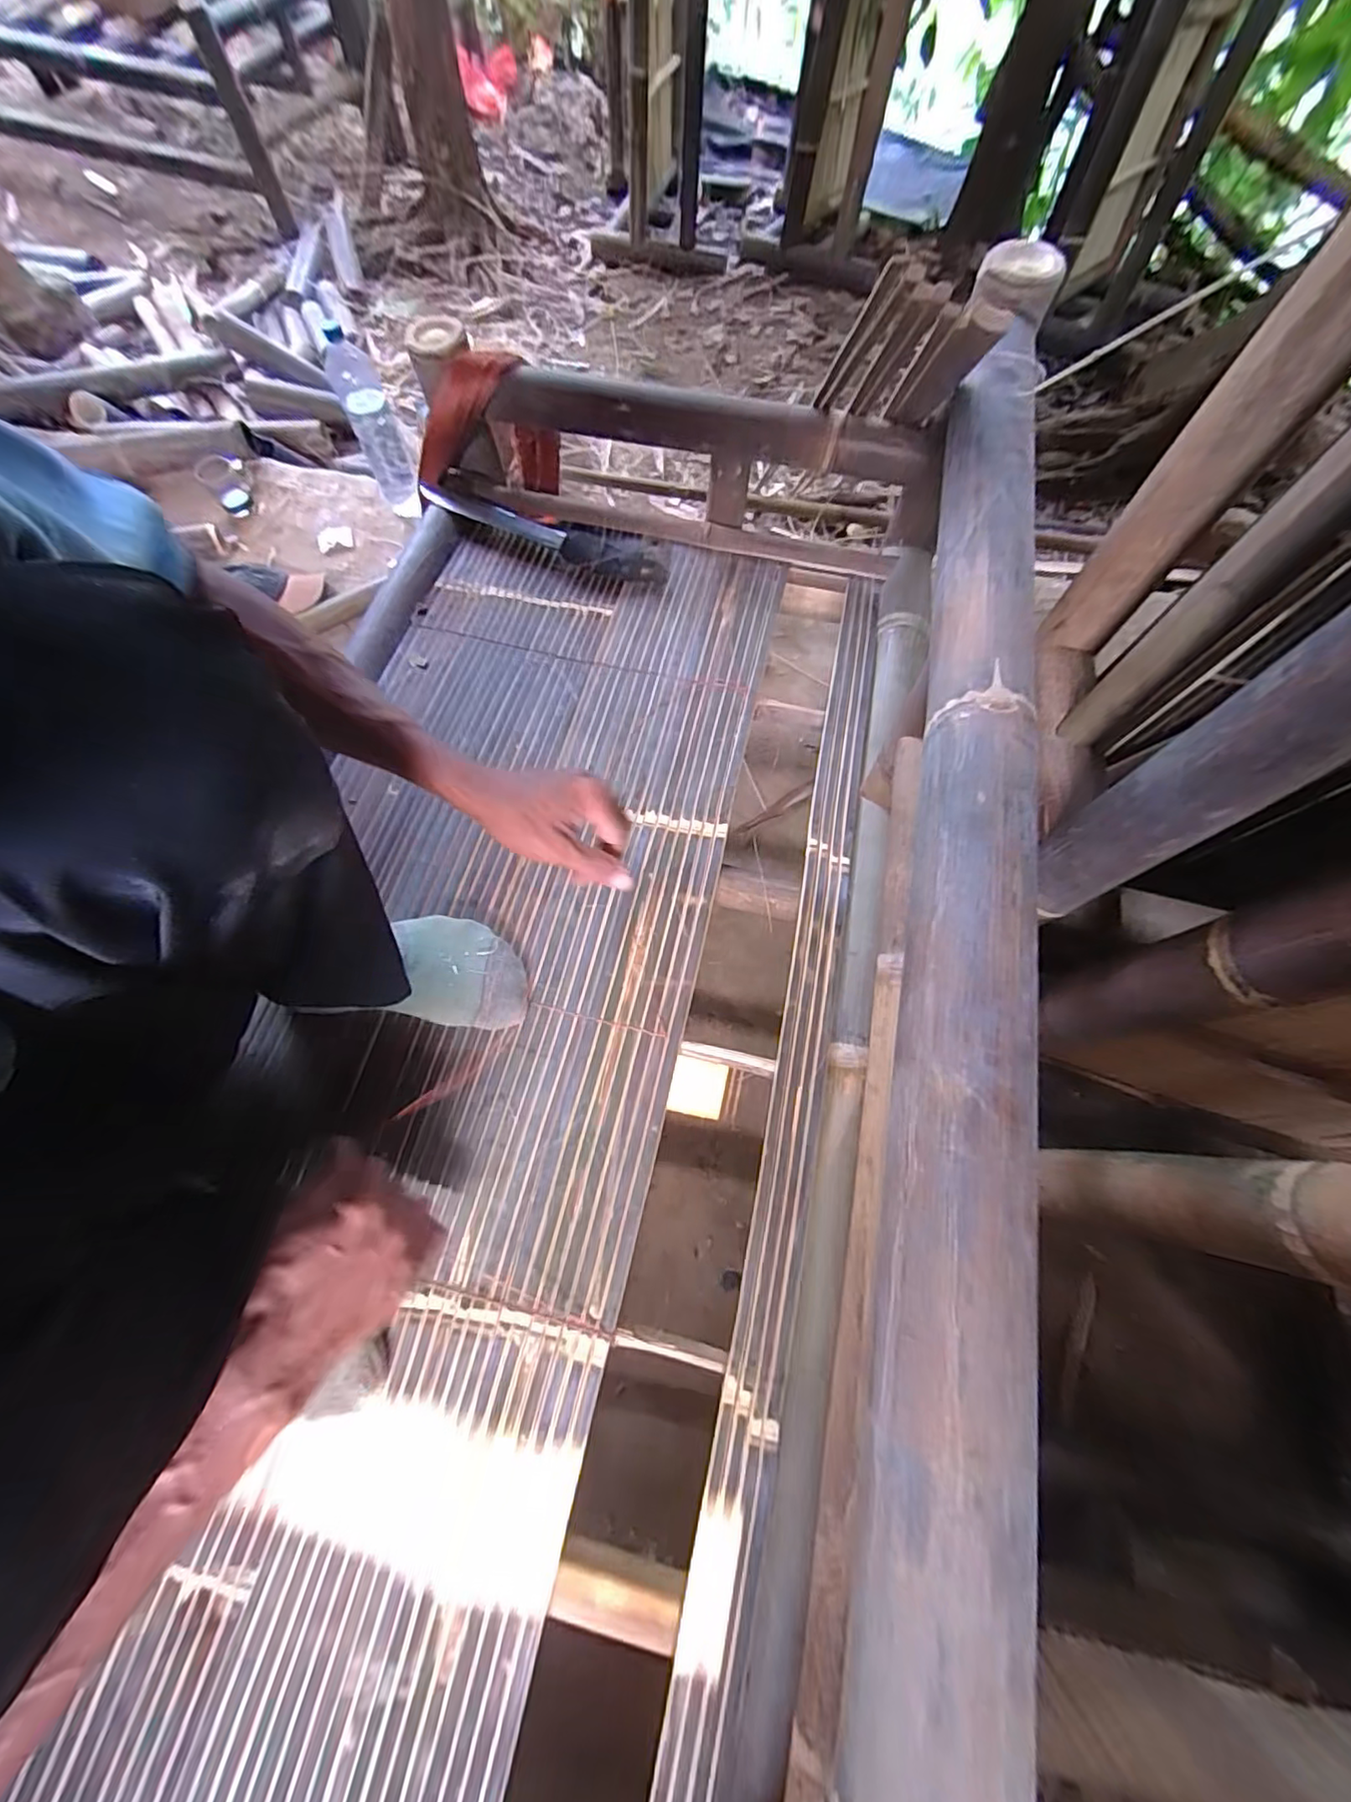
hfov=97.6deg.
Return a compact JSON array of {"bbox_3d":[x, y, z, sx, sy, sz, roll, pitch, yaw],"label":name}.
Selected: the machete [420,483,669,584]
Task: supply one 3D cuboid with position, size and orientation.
[{"bbox_3d":[-0.179,-0.495,0.791,0.353,0.028,0.057,25,71,9],"label":"machete"}]

